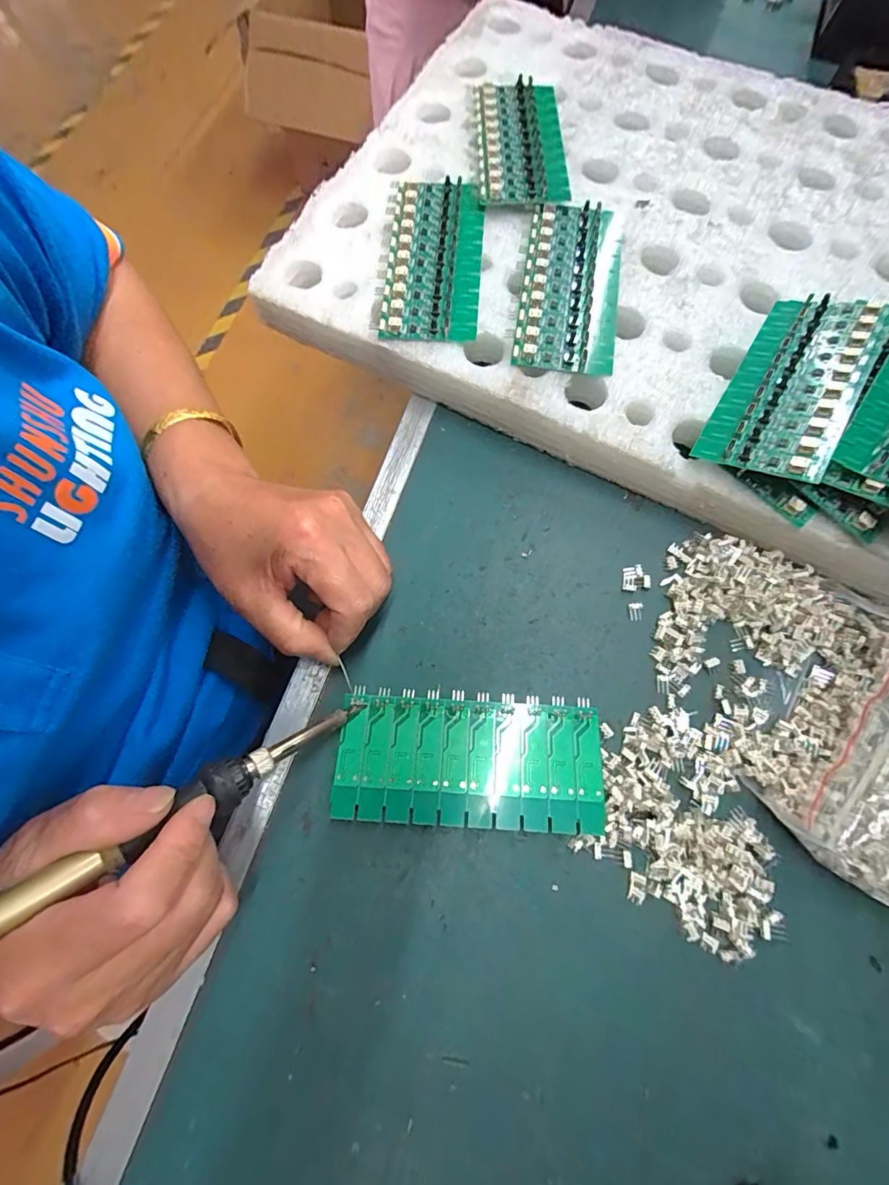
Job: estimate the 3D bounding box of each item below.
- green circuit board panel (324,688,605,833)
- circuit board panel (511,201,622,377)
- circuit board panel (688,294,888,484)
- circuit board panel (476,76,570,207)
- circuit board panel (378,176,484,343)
[{"bbox_3d":[0.013,0.090,0.252,0.136,0.012,0.063,3,72,3],"label":"green circuit board panel"},{"bbox_3d":[0.082,-0.201,0.307,0.061,0.009,0.131,9,73,4],"label":"circuit board panel"},{"bbox_3d":[0.200,-0.122,0.270,0.063,0.007,0.136,26,73,30],"label":"circuit board panel"},{"bbox_3d":[0.055,-0.331,0.344,0.060,0.011,0.134,-1,72,1],"label":"circuit board panel"},{"bbox_3d":[-0.007,-0.224,0.315,0.061,0.008,0.131,4,72,3],"label":"circuit board panel"}]

